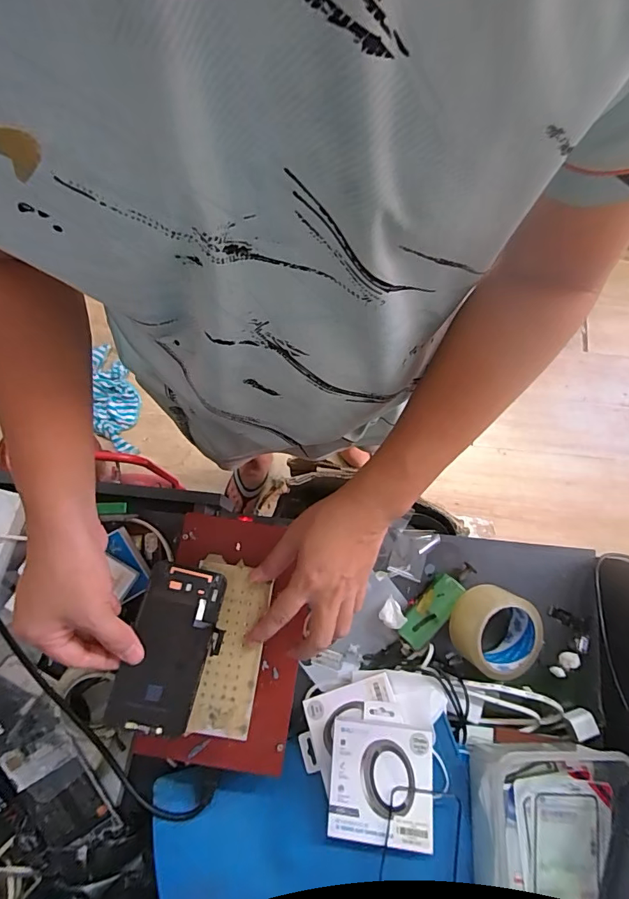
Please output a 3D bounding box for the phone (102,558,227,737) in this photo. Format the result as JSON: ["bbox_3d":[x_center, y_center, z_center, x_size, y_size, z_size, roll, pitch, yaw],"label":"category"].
[{"bbox_3d":[-0.132,0.185,0.410,0.076,0.012,0.145,18,78,-7],"label":"phone"}]

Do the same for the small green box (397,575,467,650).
[{"bbox_3d":[0.148,0.205,0.564,0.039,0.019,0.097,43,80,8],"label":"small green box"}]

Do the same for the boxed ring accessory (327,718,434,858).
[{"bbox_3d":[0.070,0.349,0.464,0.104,0.026,0.105,5,77,0],"label":"boxed ring accessory"}]

